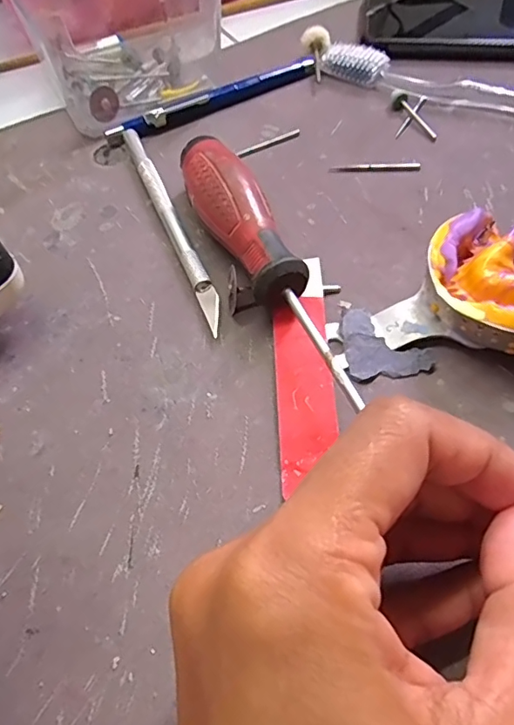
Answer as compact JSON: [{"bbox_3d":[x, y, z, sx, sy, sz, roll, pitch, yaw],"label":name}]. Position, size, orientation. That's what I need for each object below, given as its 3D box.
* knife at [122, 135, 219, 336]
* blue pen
[{"bbox_3d":[-0.040,-0.065,0.236,0.008,0.007,0.135,-21,59,-10],"label":"knife"},{"bbox_3d":[-0.021,-0.147,0.285,0.125,0.010,0.010,-28,61,-15],"label":"blue pen"}]

